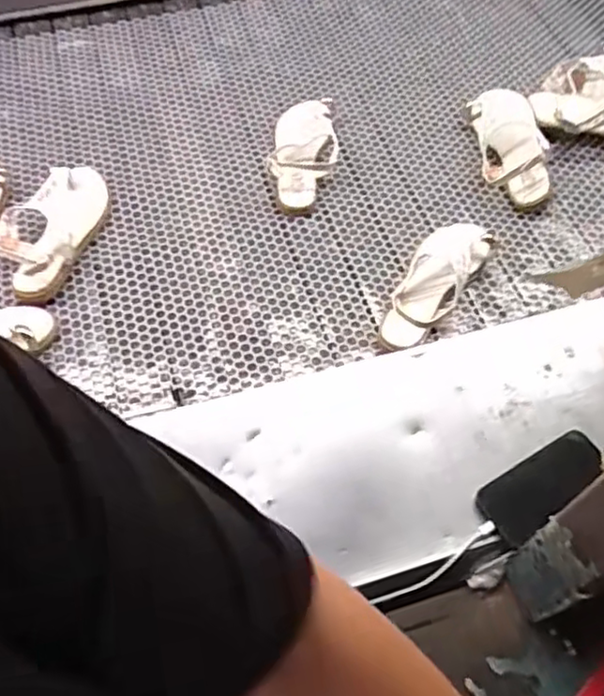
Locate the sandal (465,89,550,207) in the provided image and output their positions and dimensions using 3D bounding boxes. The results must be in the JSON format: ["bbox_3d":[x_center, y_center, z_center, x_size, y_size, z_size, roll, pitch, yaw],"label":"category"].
[{"bbox_3d":[0.305,-0.297,0.975,0.092,0.059,0.198,-1,58,-1],"label":"sandal"}]

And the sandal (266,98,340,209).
[{"bbox_3d":[0.005,-0.300,1.001,0.093,0.063,0.205,5,58,3],"label":"sandal"}]

